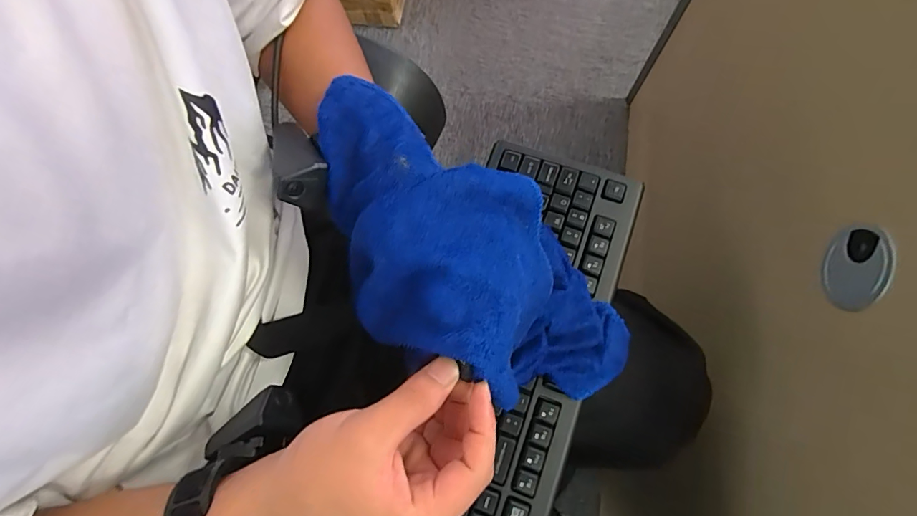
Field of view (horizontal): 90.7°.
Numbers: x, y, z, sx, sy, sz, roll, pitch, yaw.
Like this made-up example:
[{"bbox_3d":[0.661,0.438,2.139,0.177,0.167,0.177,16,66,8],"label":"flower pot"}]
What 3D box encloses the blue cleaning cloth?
[{"bbox_3d":[0.012,0.015,0.320,0.255,0.160,0.126,30,79,9],"label":"blue cleaning cloth"}]

